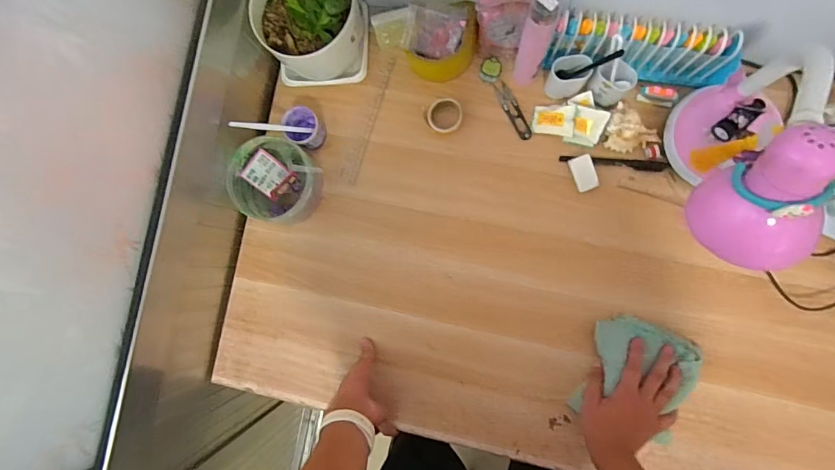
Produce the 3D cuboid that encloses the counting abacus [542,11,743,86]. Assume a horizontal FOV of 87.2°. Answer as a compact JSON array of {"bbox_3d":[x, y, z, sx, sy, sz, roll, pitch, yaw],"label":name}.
[{"bbox_3d":[0.292,-0.245,0.576,0.230,0.083,0.054,8,87,7],"label":"counting abacus"}]

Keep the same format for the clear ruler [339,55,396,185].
[{"bbox_3d":[-0.077,-0.173,0.658,0.029,0.005,0.197,19,88,7],"label":"clear ruler"}]

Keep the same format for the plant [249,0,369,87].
[{"bbox_3d":[-0.144,-0.293,0.598,0.136,0.140,0.147,2,86,6],"label":"plant"}]

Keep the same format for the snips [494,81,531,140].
[{"bbox_3d":[0.138,-0.179,0.634,0.022,0.007,0.093,-26,84,4],"label":"snips"}]

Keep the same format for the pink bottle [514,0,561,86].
[{"bbox_3d":[0.143,-0.236,0.538,0.033,0.189,0.029,19,88,7],"label":"pink bottle"}]

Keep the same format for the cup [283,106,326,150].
[{"bbox_3d":[-0.164,-0.157,0.641,0.049,0.043,0.060,-41,83,2],"label":"cup"}]

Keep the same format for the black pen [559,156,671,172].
[{"bbox_3d":[0.270,-0.099,0.607,0.142,0.009,0.015,5,87,6],"label":"black pen"}]

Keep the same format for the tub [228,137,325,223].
[{"bbox_3d":[-0.201,-0.080,0.628,0.118,0.063,0.109,0,86,6],"label":"tub"}]

